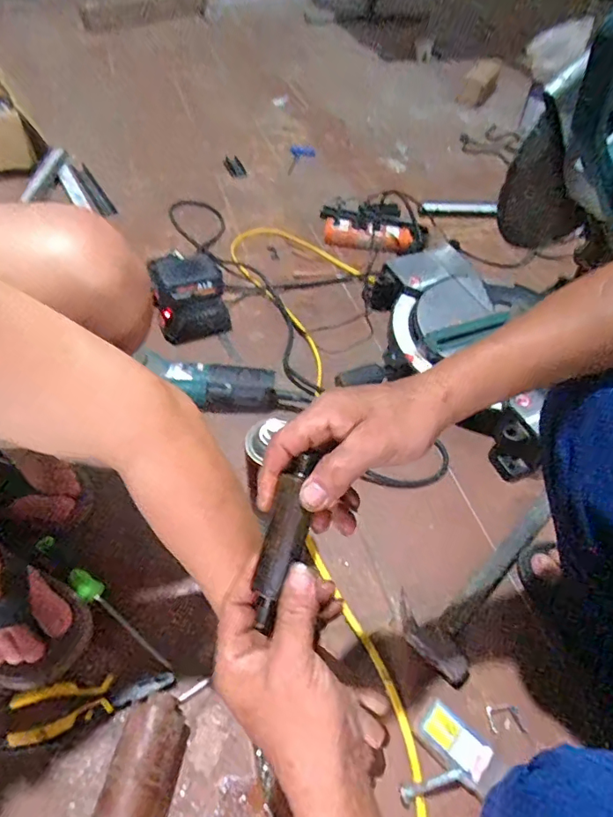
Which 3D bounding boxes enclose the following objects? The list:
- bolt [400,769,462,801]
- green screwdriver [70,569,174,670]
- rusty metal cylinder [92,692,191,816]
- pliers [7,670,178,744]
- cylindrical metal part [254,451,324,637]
[{"bbox_3d":[0.125,0.377,0.499,0.064,0.011,0.011,-21,53,-1],"label":"bolt"},{"bbox_3d":[-0.219,0.247,0.584,0.165,0.019,0.027,33,56,22],"label":"green screwdriver"},{"bbox_3d":[-0.156,0.357,0.477,0.061,0.063,0.139,7,50,2],"label":"rusty metal cylinder"},{"bbox_3d":[-0.227,0.315,0.536,0.161,0.025,0.050,-10,52,-12],"label":"pliers"},{"bbox_3d":[-0.014,0.087,0.338,0.025,0.021,0.120,12,80,4],"label":"cylindrical metal part"}]

